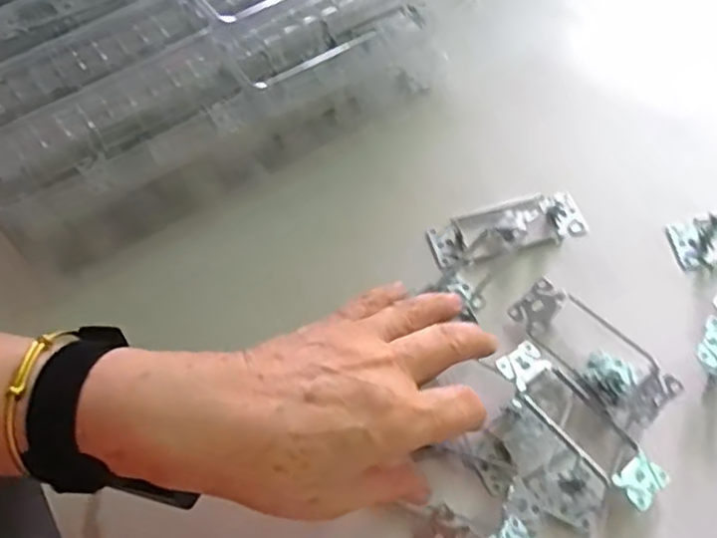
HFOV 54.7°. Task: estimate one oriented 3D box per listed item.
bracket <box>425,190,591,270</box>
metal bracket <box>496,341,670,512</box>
[{"bbox_3d":[0.104,-0.031,0.479,0.105,0.018,0.042,-16,57,-6],"label":"bracket"},{"bbox_3d":[0.128,0.088,0.398,0.046,0.012,0.108,-19,57,-34],"label":"metal bracket"}]

